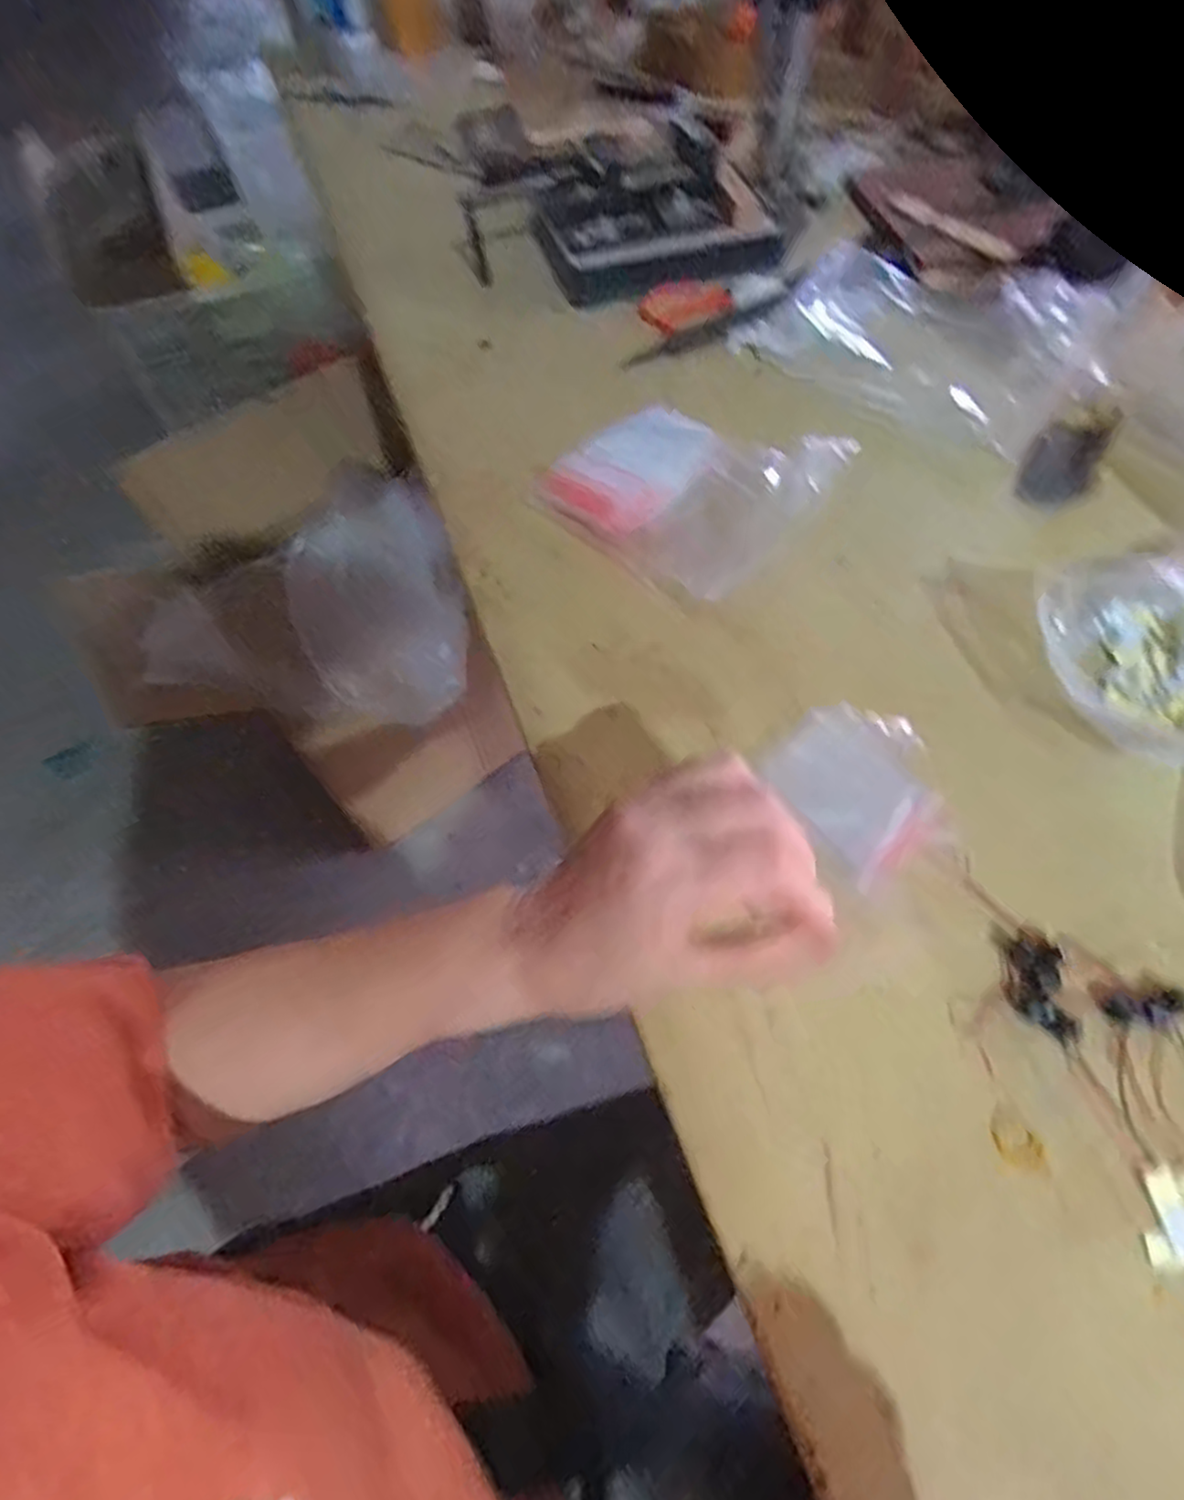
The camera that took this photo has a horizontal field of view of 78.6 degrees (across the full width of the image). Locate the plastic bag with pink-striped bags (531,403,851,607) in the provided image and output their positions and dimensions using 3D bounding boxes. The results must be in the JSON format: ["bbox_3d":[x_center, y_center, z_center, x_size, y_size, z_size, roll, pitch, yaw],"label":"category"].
[{"bbox_3d":[0.063,-0.175,0.476,0.130,0.059,0.172,-41,64,-19],"label":"plastic bag with pink-striped bags"}]

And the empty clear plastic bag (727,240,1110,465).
[{"bbox_3d":[0.264,-0.331,0.567,0.189,0.028,0.245,-36,63,-17],"label":"empty clear plastic bag"}]

